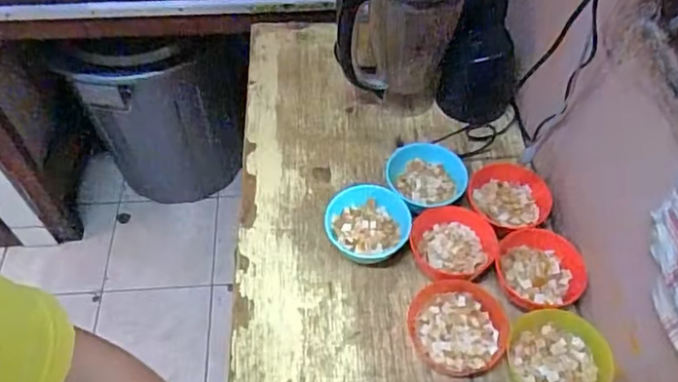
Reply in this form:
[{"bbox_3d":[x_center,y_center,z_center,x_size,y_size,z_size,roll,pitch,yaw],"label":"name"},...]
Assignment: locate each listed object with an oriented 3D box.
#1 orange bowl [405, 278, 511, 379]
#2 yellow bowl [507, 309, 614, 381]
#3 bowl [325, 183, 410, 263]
[{"bbox_3d":[0.146,0.168,0.716,0.115,0.035,0.105,0,54,0],"label":"orange bowl"},{"bbox_3d":[0.260,0.201,0.690,0.111,0.043,0.106,0,54,0],"label":"yellow bowl"},{"bbox_3d":[0.039,0.051,0.792,0.111,0.049,0.108,0,54,0],"label":"bowl"}]

